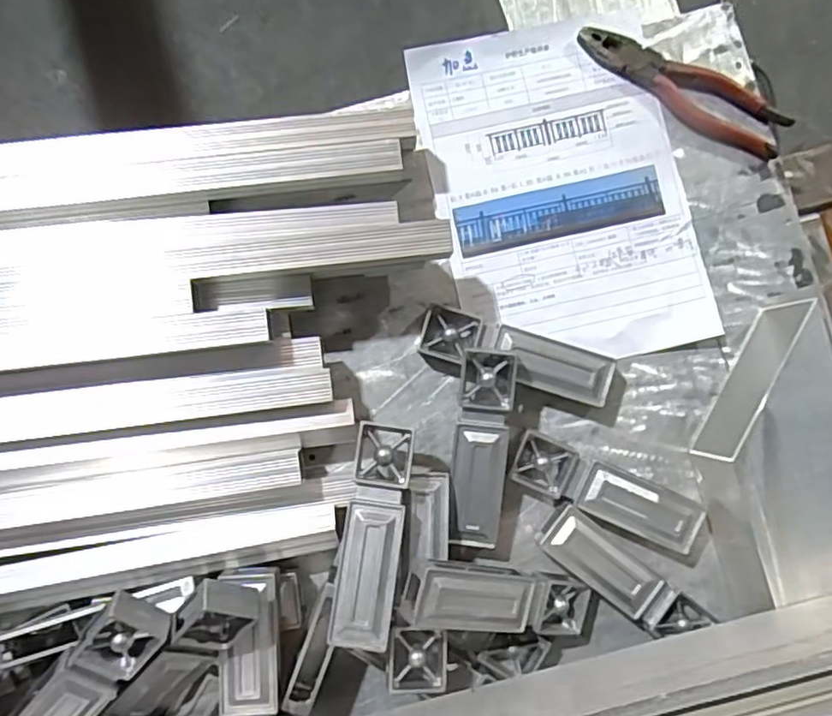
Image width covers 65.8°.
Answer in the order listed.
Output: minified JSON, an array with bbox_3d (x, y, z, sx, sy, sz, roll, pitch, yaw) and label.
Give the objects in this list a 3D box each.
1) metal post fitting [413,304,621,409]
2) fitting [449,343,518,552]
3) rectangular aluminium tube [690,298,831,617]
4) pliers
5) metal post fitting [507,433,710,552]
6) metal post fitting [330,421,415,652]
[{"bbox_3d":[0.080,-0.003,0.516,0.152,0.025,0.040,18,87,-2],"label":"metal post fitting"},{"bbox_3d":[0.051,0.072,0.516,0.044,0.044,0.157,6,87,-2],"label":"fitting"},{"bbox_3d":[0.283,0.073,0.504,0.104,0.074,0.221,-10,88,-3],"label":"rectangular aluminium tube"},{"bbox_3d":[0.225,-0.227,0.542,0.188,0.015,0.044,26,87,-1],"label":"pliers"},{"bbox_3d":[0.153,0.109,0.523,0.157,0.029,0.045,24,87,-1],"label":"metal post fitting"},{"bbox_3d":[-0.031,0.126,0.468,0.042,0.039,0.152,9,86,-6],"label":"metal post fitting"}]

